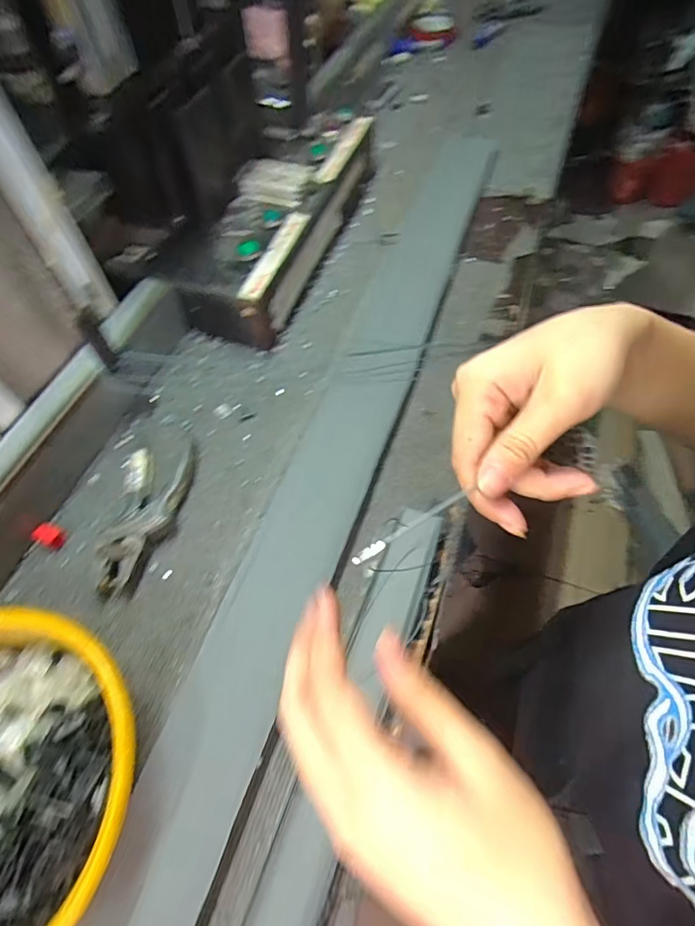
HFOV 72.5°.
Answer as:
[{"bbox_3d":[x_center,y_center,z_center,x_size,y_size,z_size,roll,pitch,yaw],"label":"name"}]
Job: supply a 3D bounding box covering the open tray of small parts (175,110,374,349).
[{"bbox_3d":[-0.083,-0.347,0.672,0.117,0.097,0.474,15,61,12],"label":"open tray of small parts"}]

